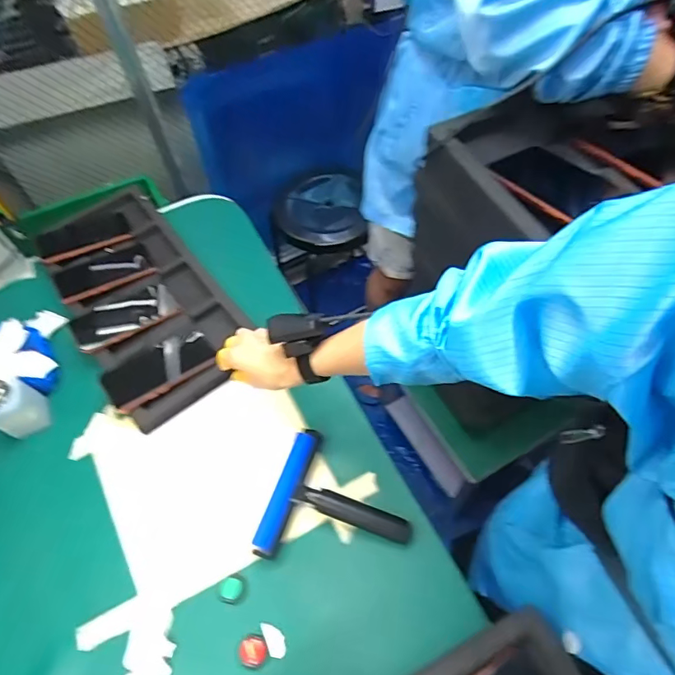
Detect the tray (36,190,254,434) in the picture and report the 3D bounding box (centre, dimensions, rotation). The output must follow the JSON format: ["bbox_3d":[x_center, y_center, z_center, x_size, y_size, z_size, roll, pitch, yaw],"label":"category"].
[{"bbox_3d":[-0.322,-0.076,0.763,0.212,0.032,0.446,-30,62,-14],"label":"tray"}]

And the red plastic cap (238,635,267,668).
[{"bbox_3d":[-0.096,0.354,0.532,0.031,0.009,0.028,6,59,8],"label":"red plastic cap"}]

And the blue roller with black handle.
[{"bbox_3d":[0.003,0.218,0.593,0.177,0.042,0.167,16,60,13],"label":"blue roller with black handle"}]

